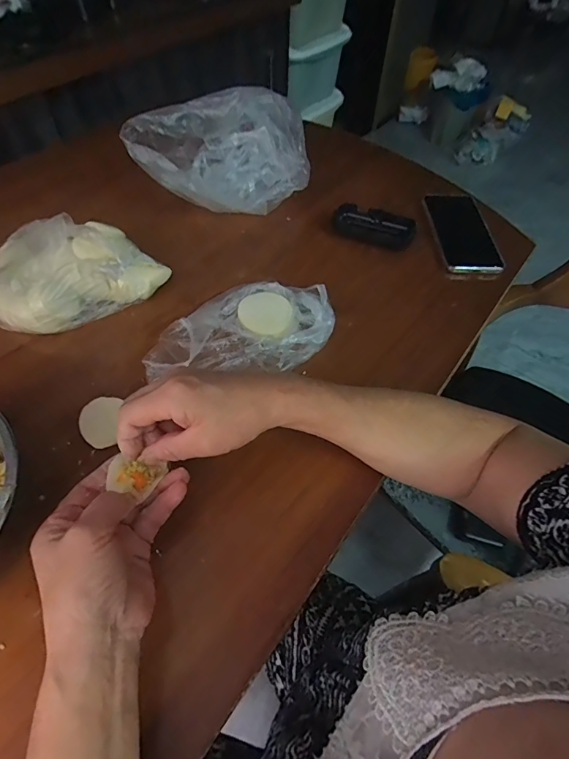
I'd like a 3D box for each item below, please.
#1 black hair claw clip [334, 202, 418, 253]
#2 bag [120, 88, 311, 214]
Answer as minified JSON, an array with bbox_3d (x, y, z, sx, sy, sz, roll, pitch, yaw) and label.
[{"bbox_3d":[0.120,-0.212,0.575,0.113,0.021,0.053,26,59,17],"label":"black hair claw clip"},{"bbox_3d":[-0.085,-0.294,0.568,0.226,0.141,0.107,-19,58,-13],"label":"bag"}]

